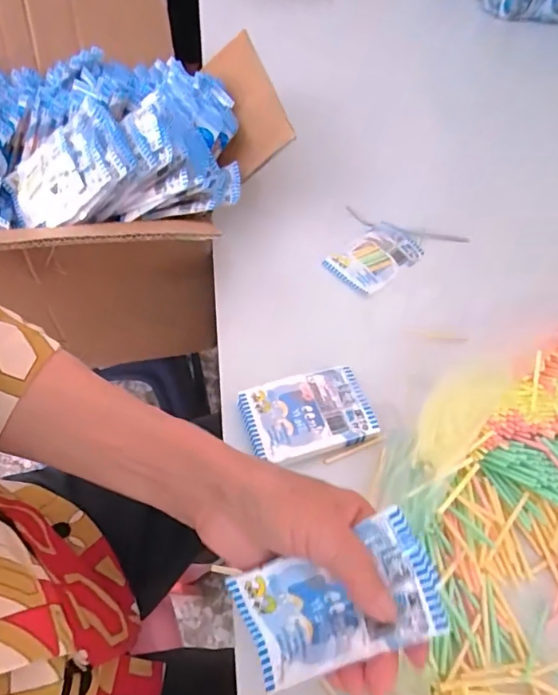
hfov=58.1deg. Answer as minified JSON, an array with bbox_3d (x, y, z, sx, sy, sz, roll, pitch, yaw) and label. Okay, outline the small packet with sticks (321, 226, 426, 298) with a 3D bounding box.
[{"bbox_3d":[0.105,-0.096,0.549,0.096,0.017,0.061,-36,64,-23],"label":"small packet with sticks"}]

